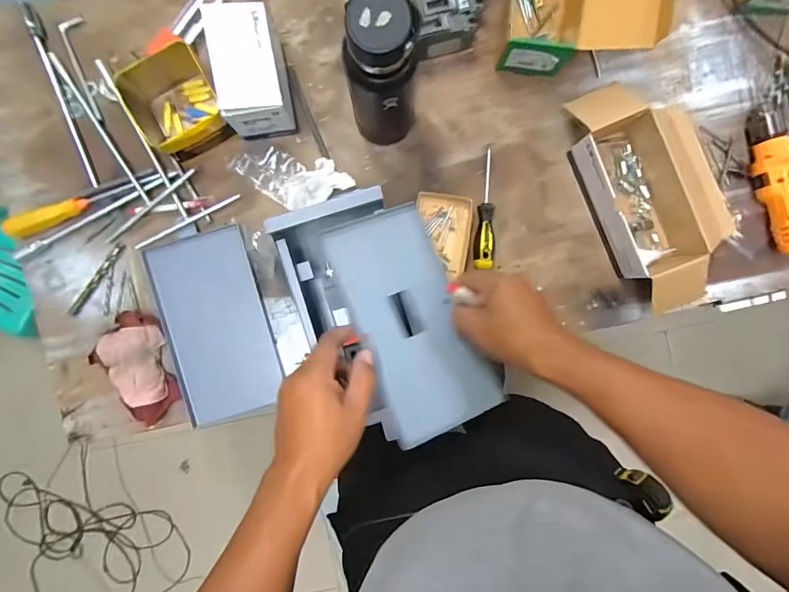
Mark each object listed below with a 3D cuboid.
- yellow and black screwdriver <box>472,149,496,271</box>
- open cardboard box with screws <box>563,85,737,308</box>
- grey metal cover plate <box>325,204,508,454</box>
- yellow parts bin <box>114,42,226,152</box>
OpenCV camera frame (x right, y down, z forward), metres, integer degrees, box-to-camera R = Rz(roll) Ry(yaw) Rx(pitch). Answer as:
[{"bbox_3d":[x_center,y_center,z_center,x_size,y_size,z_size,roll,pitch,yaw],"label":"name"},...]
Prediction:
[{"bbox_3d":[0.142,-0.134,0.639,0.030,0.030,0.183,3,90,3],"label":"yellow and black screwdriver"},{"bbox_3d":[0.398,-0.154,0.612,0.192,0.073,0.336,-20,89,3],"label":"open cardboard box with screws"},{"bbox_3d":[0.018,0.026,0.457,0.117,0.008,0.245,-22,84,-12],"label":"grey metal cover plate"},{"bbox_3d":[-0.330,-0.282,0.619,0.110,0.083,0.144,-27,89,3],"label":"yellow parts bin"}]

